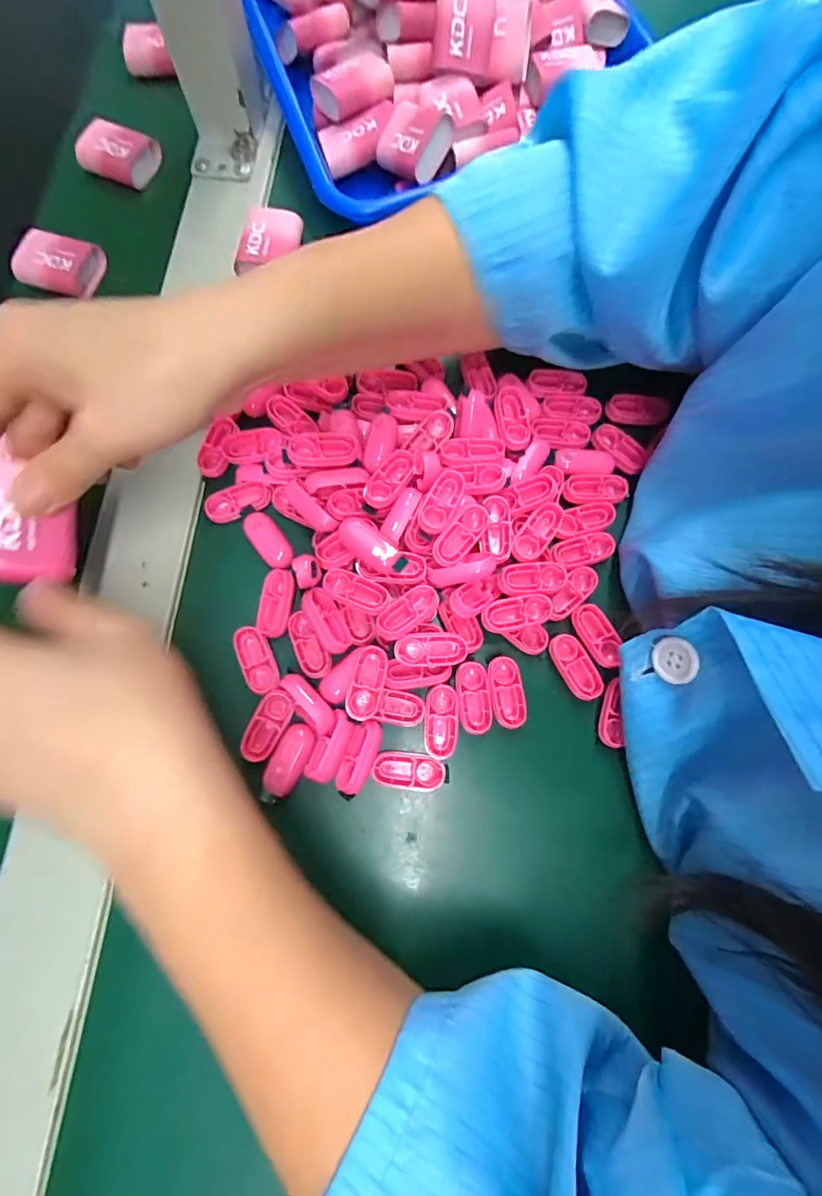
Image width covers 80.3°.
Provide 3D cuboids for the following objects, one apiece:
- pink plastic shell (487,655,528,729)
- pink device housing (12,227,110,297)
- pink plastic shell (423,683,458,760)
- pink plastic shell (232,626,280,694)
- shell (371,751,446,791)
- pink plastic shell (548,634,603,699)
[{"bbox_3d":[0.047,0.046,0.238,0.016,0.004,0.034,-11,76,-4],"label":"pink plastic shell"},{"bbox_3d":[-0.216,-0.205,0.298,0.048,0.013,0.033,13,76,2],"label":"pink device housing"},{"bbox_3d":[0.015,0.060,0.236,0.016,0.005,0.034,1,76,-1],"label":"pink plastic shell"},{"bbox_3d":[-0.076,0.030,0.239,0.015,0.005,0.034,-24,78,-7],"label":"pink plastic shell"},{"bbox_3d":[-0.001,0.081,0.227,0.033,0.004,0.016,7,76,0],"label":"shell"},{"bbox_3d":[0.082,0.034,0.244,0.015,0.008,0.034,-26,78,-7],"label":"pink plastic shell"}]

